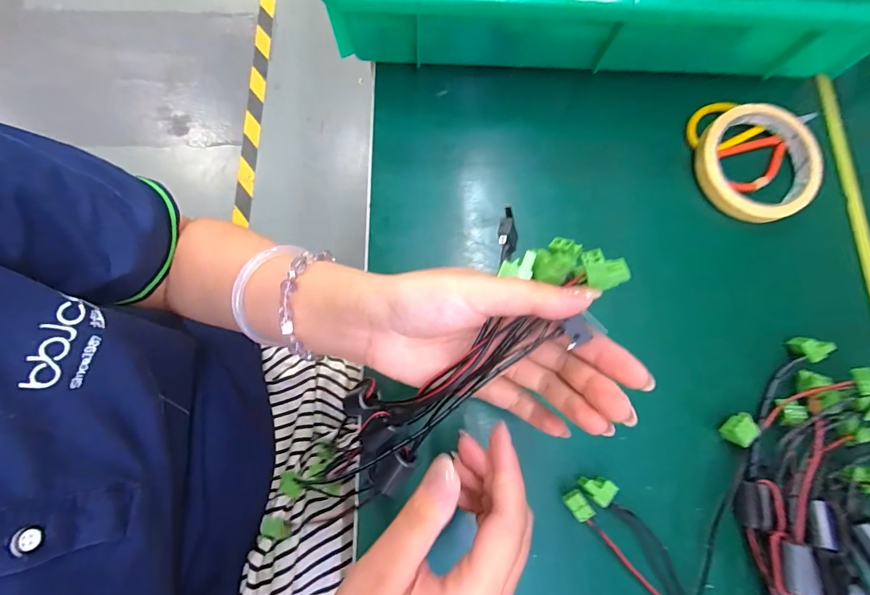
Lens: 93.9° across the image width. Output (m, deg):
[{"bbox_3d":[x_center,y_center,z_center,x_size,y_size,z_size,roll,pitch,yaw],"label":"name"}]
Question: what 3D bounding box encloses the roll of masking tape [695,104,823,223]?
[{"bbox_3d":[0.256,-0.106,0.322,0.091,0.018,0.092,0,76,-1],"label":"roll of masking tape"}]

